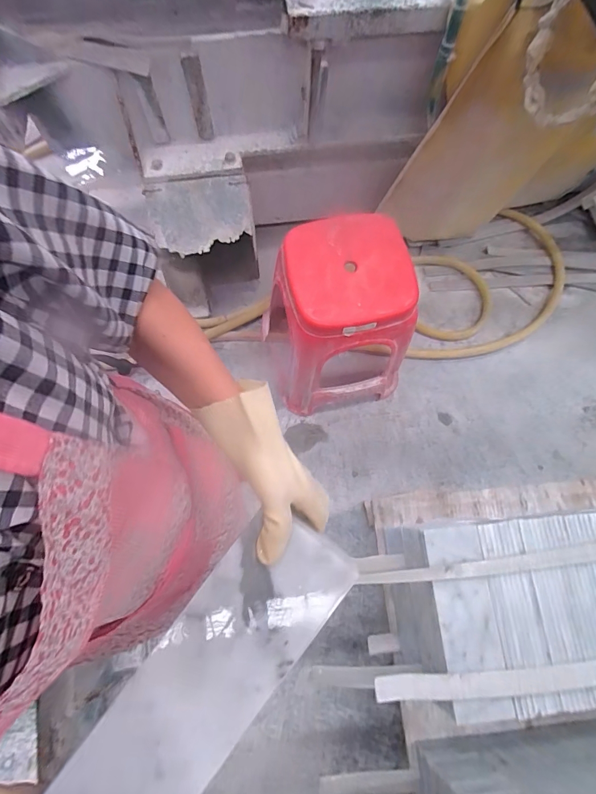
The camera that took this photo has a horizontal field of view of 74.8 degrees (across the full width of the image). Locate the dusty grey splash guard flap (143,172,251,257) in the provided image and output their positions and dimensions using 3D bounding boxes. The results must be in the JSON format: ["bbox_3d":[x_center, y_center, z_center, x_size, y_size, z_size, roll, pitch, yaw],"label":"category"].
[{"bbox_3d":[-0.261,-0.486,1.045,0.259,0.021,0.188,-9,95,-3],"label":"dusty grey splash guard flap"}]

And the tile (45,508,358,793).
[{"bbox_3d":[-0.075,0.238,0.328,0.102,0.015,0.296,39,83,11],"label":"tile"}]

